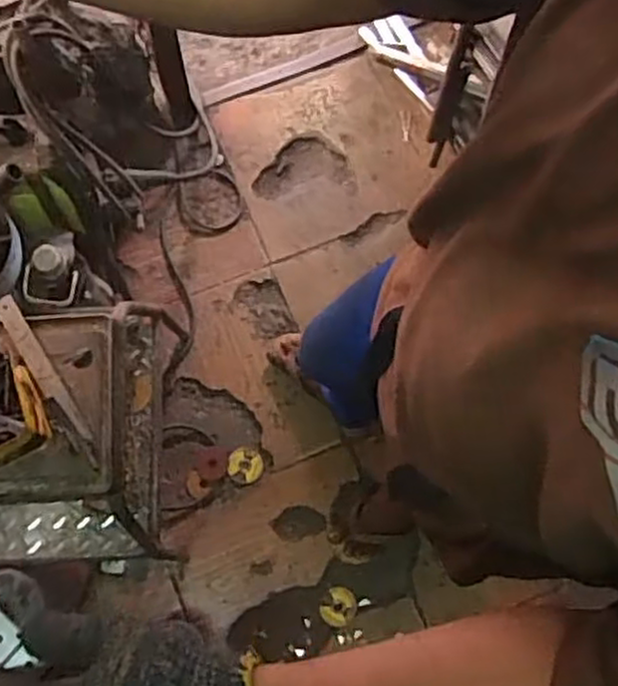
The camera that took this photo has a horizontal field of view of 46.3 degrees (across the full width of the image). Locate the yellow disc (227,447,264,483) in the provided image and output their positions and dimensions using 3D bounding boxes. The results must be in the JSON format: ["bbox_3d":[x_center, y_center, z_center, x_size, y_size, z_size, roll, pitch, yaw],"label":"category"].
[{"bbox_3d":[-0.122,0.236,1.416,0.069,0.004,0.062,24,76,5],"label":"yellow disc"}]

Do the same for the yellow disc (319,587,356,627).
[{"bbox_3d":[0.054,0.484,1.330,0.065,0.010,0.068,0,75,-1],"label":"yellow disc"}]

